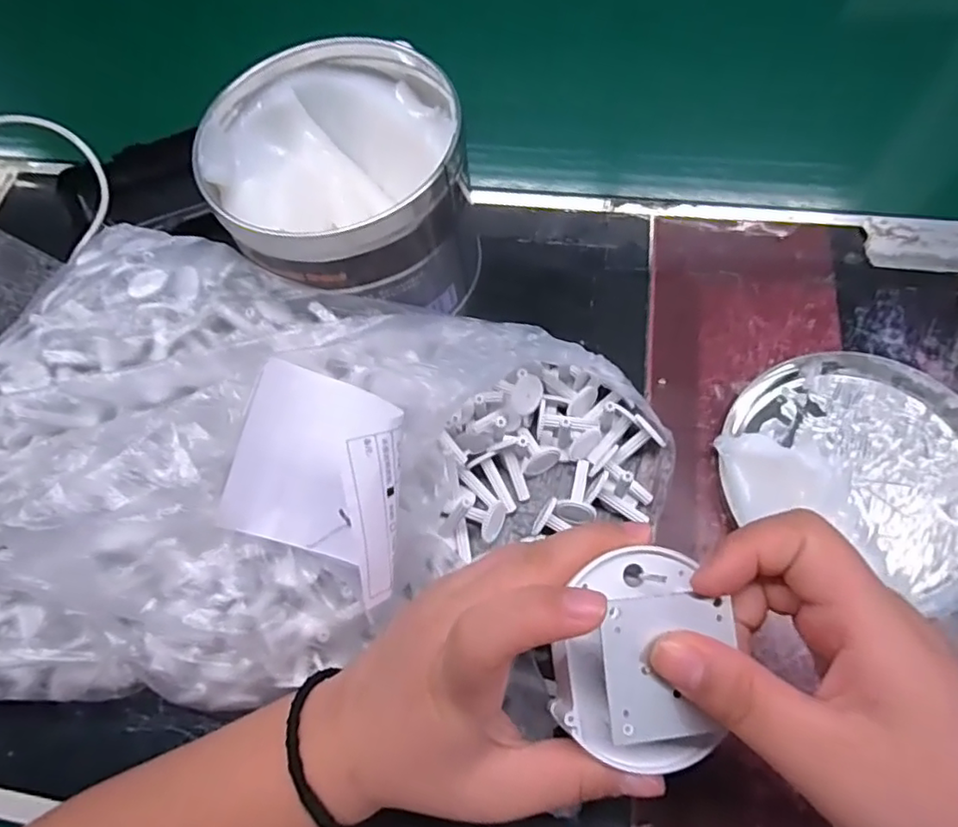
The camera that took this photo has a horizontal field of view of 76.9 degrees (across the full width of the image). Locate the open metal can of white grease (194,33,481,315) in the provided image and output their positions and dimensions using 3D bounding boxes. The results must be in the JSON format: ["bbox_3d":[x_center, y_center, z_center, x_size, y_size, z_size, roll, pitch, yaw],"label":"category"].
[{"bbox_3d":[-0.068,-0.116,0.322,0.130,0.094,0.119,-2,66,4],"label":"open metal can of white grease"}]

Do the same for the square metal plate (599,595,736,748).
[{"bbox_3d":[0.060,0.078,0.187,0.042,0.004,0.042,-1,82,-10],"label":"square metal plate"}]

